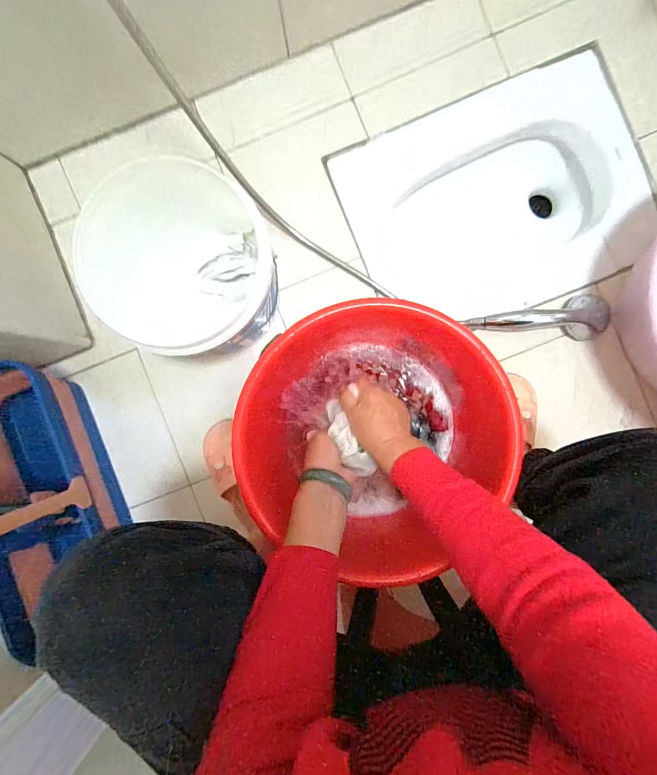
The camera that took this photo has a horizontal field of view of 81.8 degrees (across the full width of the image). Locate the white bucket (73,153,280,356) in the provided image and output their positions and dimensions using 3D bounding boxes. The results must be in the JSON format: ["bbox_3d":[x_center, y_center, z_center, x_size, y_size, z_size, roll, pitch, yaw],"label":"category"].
[{"bbox_3d":[-0.218,-0.198,0.627,0.259,0.237,0.276,-11,89,3],"label":"white bucket"}]

